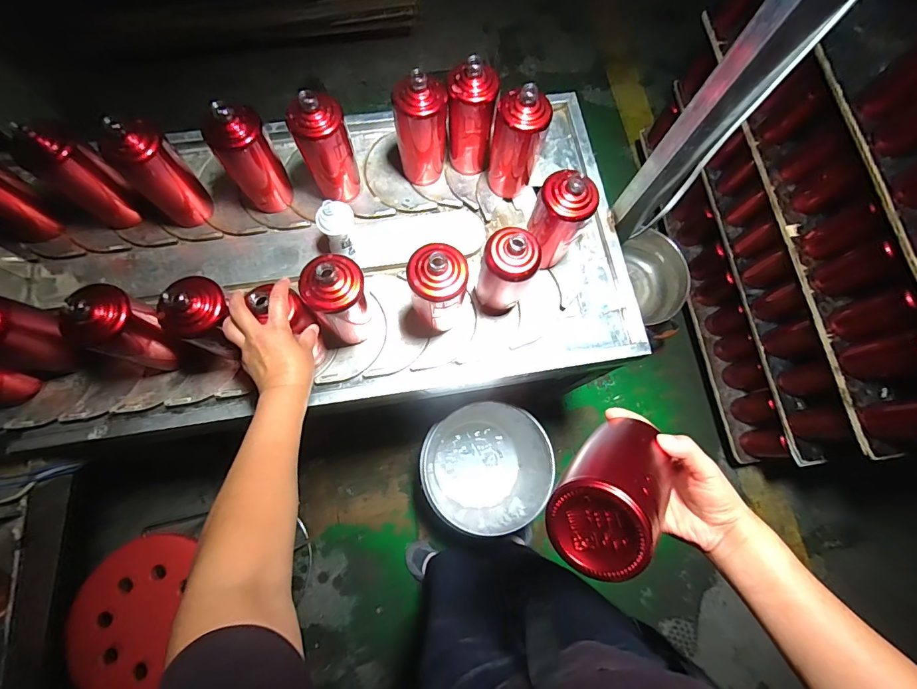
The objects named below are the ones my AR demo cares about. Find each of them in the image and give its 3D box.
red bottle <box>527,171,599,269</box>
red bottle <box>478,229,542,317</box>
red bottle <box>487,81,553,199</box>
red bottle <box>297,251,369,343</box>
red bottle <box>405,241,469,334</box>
[{"bbox_3d":[0.154,-0.187,0.667,0.084,0.195,0.072,22,79,5],"label":"red bottle"},{"bbox_3d":[0.072,-0.101,0.648,0.070,0.188,0.073,0,78,1],"label":"red bottle"},{"bbox_3d":[0.097,-0.330,0.703,0.084,0.183,0.066,13,79,3],"label":"red bottle"},{"bbox_3d":[-0.165,-0.063,0.619,0.076,0.195,0.074,0,78,1],"label":"red bottle"},{"bbox_3d":[-0.027,-0.077,0.635,0.078,0.192,0.078,8,78,2],"label":"red bottle"}]

